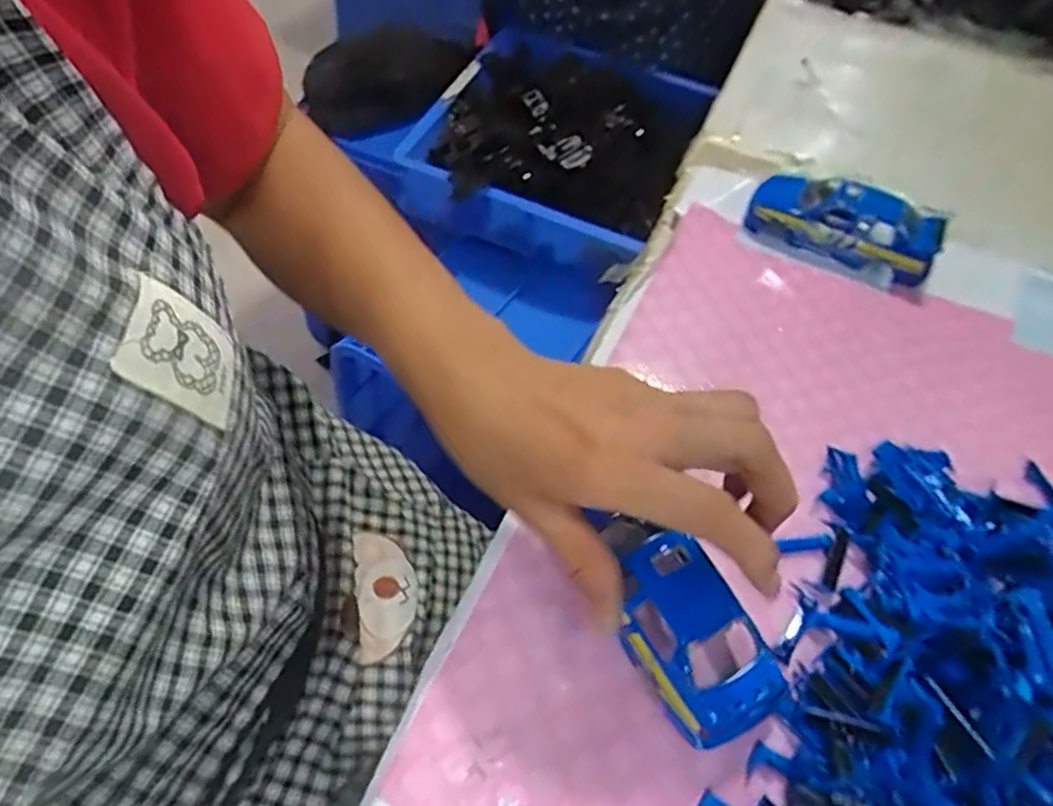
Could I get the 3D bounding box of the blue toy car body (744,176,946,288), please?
[{"bbox_3d":[0.222,-0.130,0.497,0.123,0.030,0.053,23,56,9],"label":"blue toy car body"}]

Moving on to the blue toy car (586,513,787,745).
[{"bbox_3d":[0.065,0.089,0.319,0.050,0.042,0.111,-14,45,-15],"label":"blue toy car"}]

